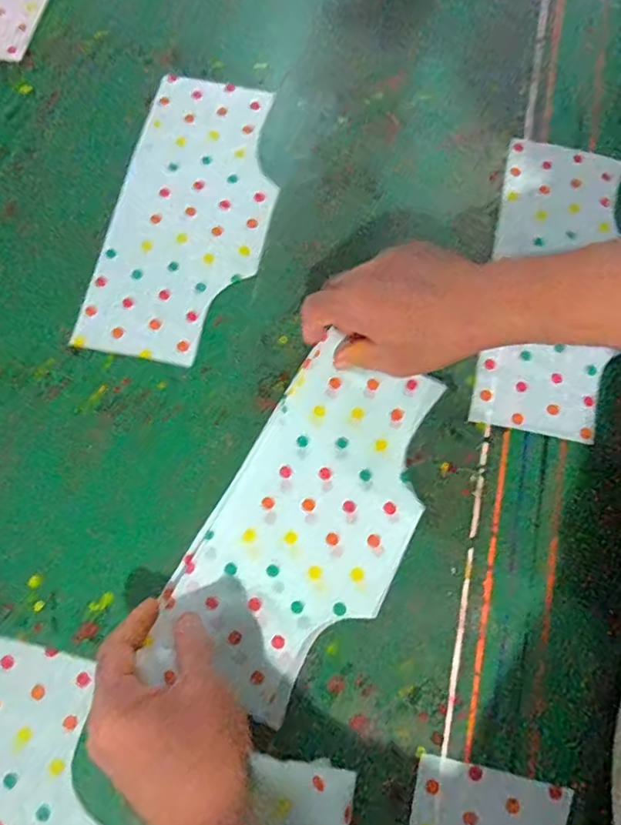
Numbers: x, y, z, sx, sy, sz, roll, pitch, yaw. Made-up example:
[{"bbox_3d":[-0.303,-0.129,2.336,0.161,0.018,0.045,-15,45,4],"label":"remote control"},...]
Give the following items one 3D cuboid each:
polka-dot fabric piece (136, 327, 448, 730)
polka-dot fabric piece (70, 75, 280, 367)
[{"bbox_3d":[0.004,0.079,0.430,0.141,0.029,0.270,27,73,7],"label":"polka-dot fabric piece"},{"bbox_3d":[-0.104,-0.179,0.506,0.133,0.006,0.280,11,73,3],"label":"polka-dot fabric piece"}]

